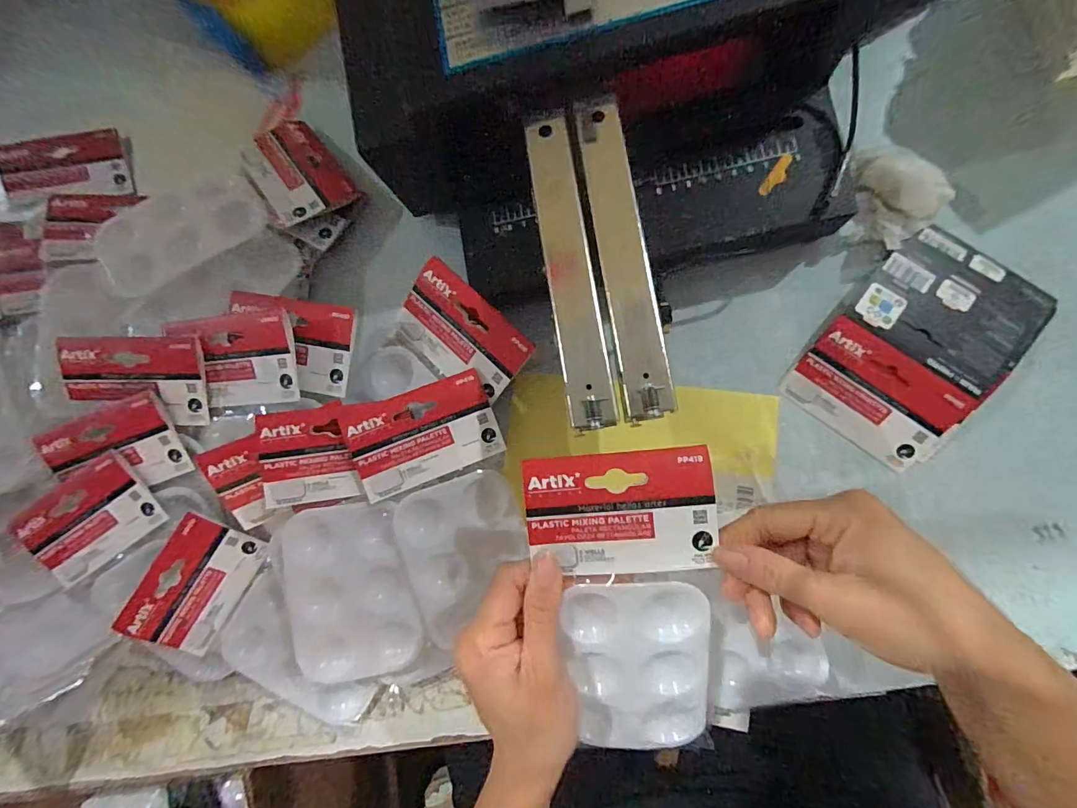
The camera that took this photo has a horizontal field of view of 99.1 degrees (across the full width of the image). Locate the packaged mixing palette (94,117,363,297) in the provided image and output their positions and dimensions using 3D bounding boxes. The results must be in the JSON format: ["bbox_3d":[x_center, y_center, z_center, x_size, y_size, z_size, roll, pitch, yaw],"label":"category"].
[{"bbox_3d":[-0.240,-0.151,0.350,0.178,0.011,0.092,-38,82,-16],"label":"packaged mixing palette"}]

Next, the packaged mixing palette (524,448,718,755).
[{"bbox_3d":[0.053,0.117,0.258,0.096,0.021,0.182,-8,101,8],"label":"packaged mixing palette"}]

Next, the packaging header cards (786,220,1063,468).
[{"bbox_3d":[0.262,-0.041,0.315,0.109,0.020,0.153,39,94,8],"label":"packaging header cards"}]

